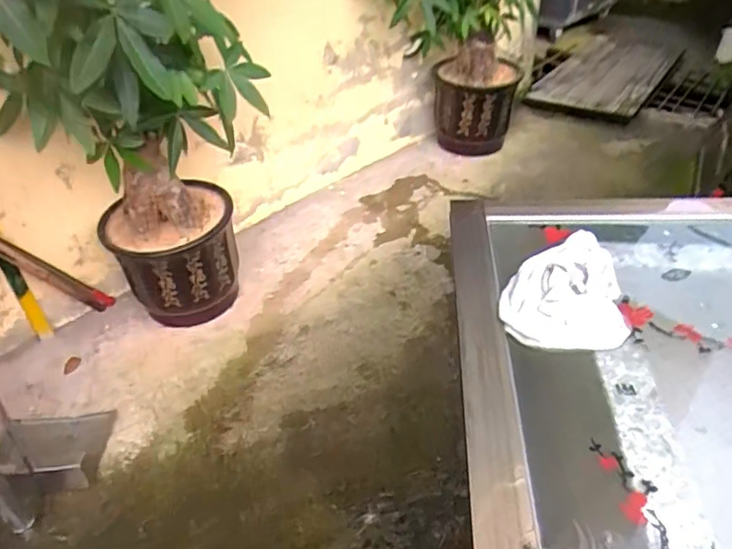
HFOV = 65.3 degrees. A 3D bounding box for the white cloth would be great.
[{"bbox_3d":[0.239,0.009,0.703,0.141,0.026,0.208,3,38,9],"label":"white cloth"}]

